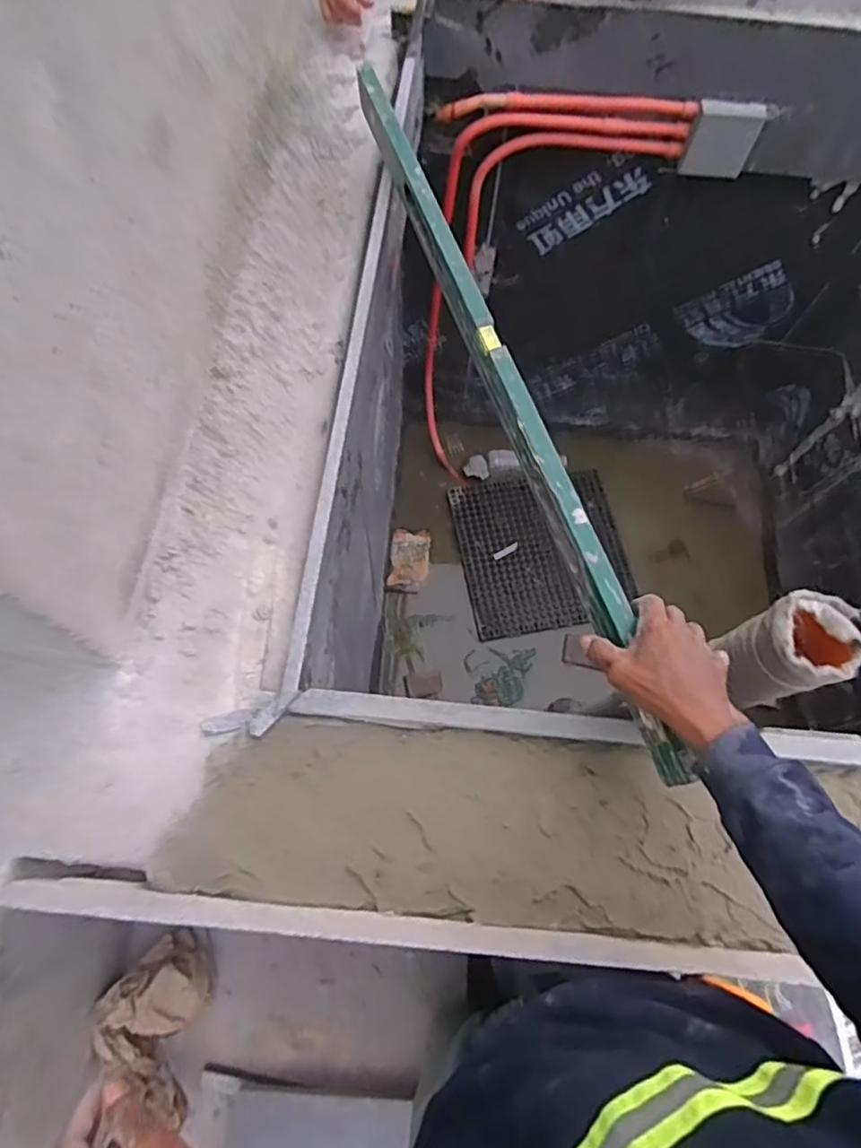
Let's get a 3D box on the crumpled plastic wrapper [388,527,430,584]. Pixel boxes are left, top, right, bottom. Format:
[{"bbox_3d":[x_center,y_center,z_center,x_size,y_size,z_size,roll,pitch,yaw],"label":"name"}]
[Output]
[{"bbox_3d":[-0.062,-0.055,1.980,0.120,0.017,0.196,5,68,0],"label":"crumpled plastic wrapper"}]

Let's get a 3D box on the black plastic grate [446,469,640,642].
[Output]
[{"bbox_3d":[0.347,-0.084,1.934,0.505,0.030,0.492,-10,68,-4],"label":"black plastic grate"}]

